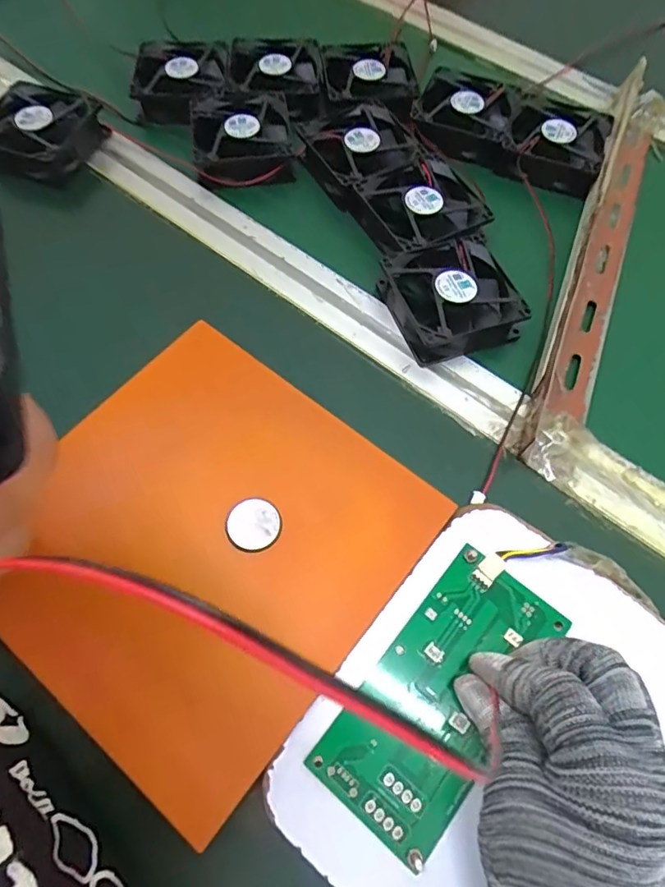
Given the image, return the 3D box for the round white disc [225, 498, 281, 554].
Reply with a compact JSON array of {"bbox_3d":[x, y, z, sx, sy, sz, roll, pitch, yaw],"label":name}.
[{"bbox_3d":[-0.042,0.044,0.285,0.029,0.004,0.028,1,76,-3],"label":"round white disc"}]

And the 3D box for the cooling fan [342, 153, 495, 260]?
[{"bbox_3d":[0.063,-0.178,0.394,0.084,0.020,0.083,-25,67,-14],"label":"cooling fan"}]

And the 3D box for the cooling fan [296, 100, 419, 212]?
[{"bbox_3d":[0.020,-0.237,0.419,0.084,0.021,0.084,-25,67,-15],"label":"cooling fan"}]

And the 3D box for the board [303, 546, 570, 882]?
[{"bbox_3d":[0.052,0.118,0.256,0.064,0.007,0.135,33,70,13],"label":"board"}]

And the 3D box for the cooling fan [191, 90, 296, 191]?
[{"bbox_3d":[-0.073,-0.251,0.423,0.076,0.019,0.087,-6,64,-6],"label":"cooling fan"}]

